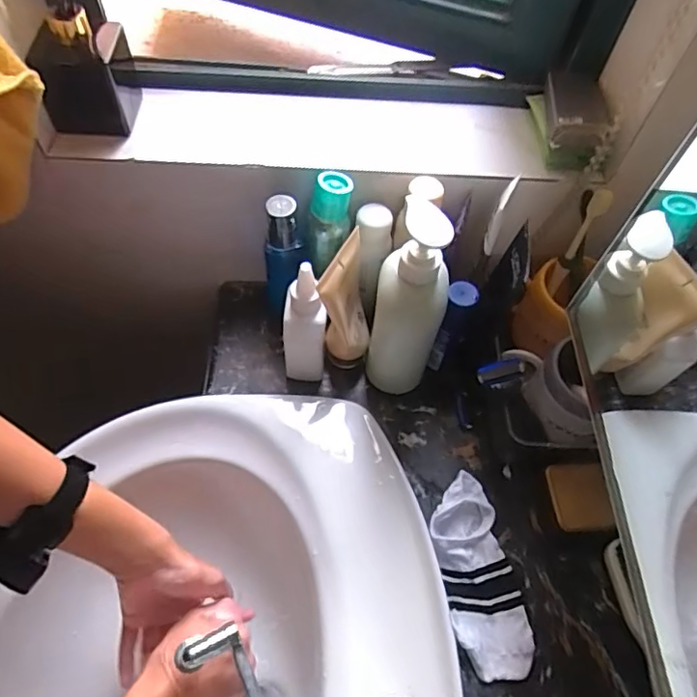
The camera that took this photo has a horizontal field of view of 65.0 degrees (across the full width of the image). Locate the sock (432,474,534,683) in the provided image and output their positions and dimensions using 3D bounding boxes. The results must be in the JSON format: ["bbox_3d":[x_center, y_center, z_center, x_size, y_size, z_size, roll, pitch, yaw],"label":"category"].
[{"bbox_3d":[0.117,0.200,0.491,0.066,0.021,0.167,-8,59,-6],"label":"sock"}]

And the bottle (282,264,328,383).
[{"bbox_3d":[-0.044,-0.018,0.538,0.041,0.150,0.039,2,59,-3],"label":"bottle"}]

